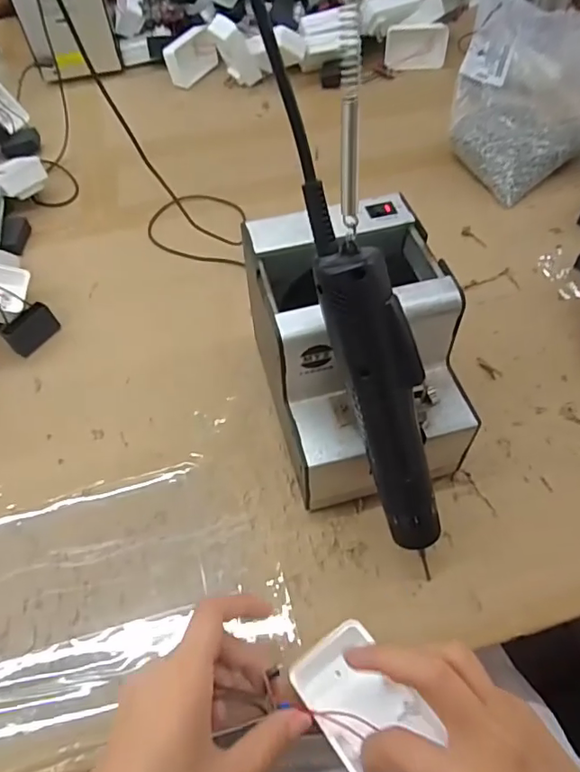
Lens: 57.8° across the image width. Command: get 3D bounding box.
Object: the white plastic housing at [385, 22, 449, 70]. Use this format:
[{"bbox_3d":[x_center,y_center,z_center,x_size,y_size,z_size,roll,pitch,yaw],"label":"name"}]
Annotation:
[{"bbox_3d":[0.187,-0.514,0.796,0.089,0.058,0.028,-6,29,-3],"label":"white plastic housing"}]

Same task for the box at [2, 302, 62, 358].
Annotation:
[{"bbox_3d":[-0.251,-0.054,0.511,0.020,0.031,0.049,34,64,23],"label":"box"}]

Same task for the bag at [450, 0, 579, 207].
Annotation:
[{"bbox_3d":[0.283,-0.343,0.619,0.162,0.127,0.221,32,64,23],"label":"bag"}]

